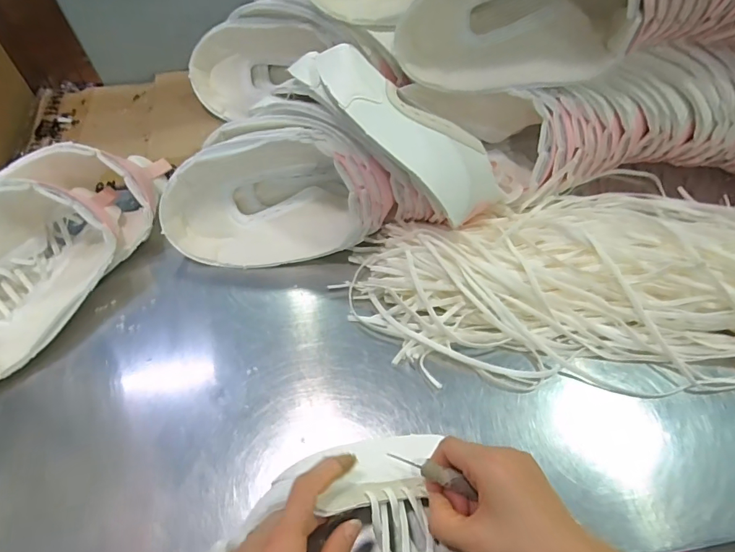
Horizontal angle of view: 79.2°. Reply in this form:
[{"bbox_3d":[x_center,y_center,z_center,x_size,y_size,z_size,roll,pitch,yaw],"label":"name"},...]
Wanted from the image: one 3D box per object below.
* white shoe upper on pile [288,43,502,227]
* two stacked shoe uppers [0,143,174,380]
[{"bbox_3d":[0.030,-0.139,0.439,0.243,0.054,0.085,38,63,-8],"label":"white shoe upper on pile"},{"bbox_3d":[-0.340,-0.029,0.464,0.128,0.099,0.314,24,62,16],"label":"two stacked shoe uppers"}]

